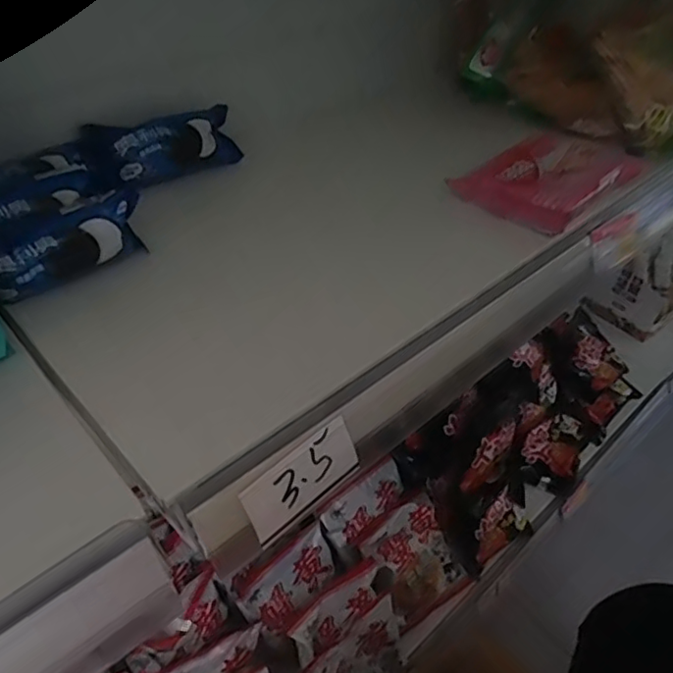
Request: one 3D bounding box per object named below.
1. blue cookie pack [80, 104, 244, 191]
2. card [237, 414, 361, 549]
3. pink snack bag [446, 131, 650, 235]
[{"bbox_3d":[-0.138,-0.155,0.490,0.121,0.044,0.032,-26,50,-29],"label":"blue cookie pack"},{"bbox_3d":[-0.017,0.076,0.314,0.069,0.036,0.004,-35,27,-29],"label":"card"},{"bbox_3d":[0.182,-0.138,0.497,0.092,0.026,0.150,34,50,29],"label":"pink snack bag"}]

